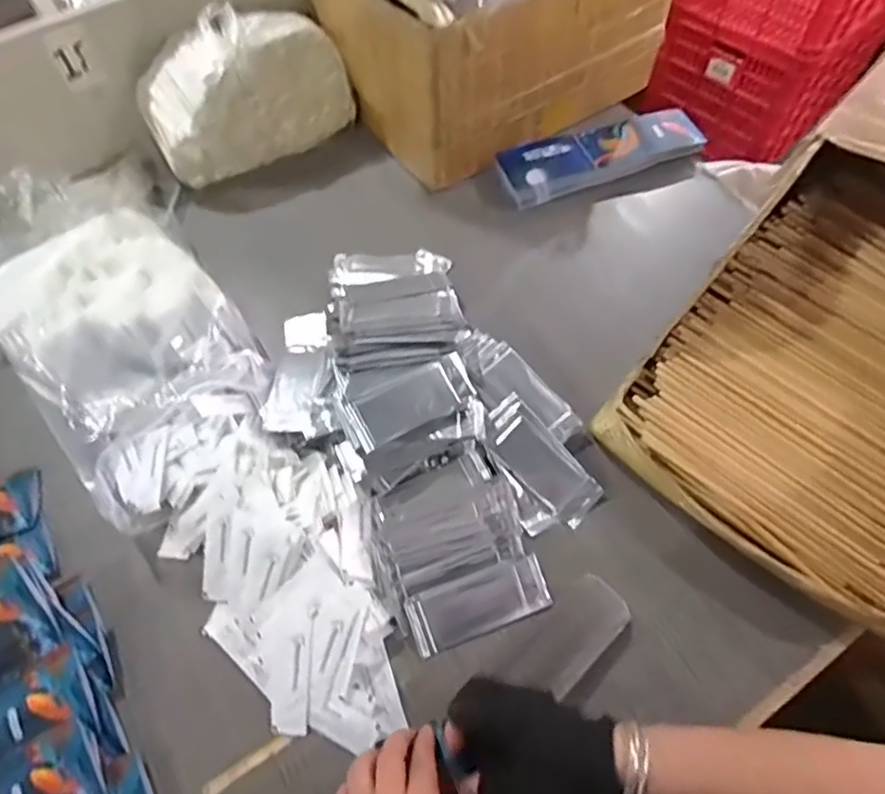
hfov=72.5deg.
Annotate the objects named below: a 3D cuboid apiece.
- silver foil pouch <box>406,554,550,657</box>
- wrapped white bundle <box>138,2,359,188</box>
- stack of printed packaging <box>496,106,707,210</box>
[{"bbox_3d":[0.034,0.184,0.541,0.126,0.007,0.051,-20,83,-10],"label":"silver foil pouch"},{"bbox_3d":[-0.259,-0.407,0.804,0.266,0.140,0.096,-23,62,-11],"label":"wrapped white bundle"},{"bbox_3d":[0.216,-0.333,0.822,0.274,0.035,0.097,-17,61,-8],"label":"stack of printed packaging"}]

